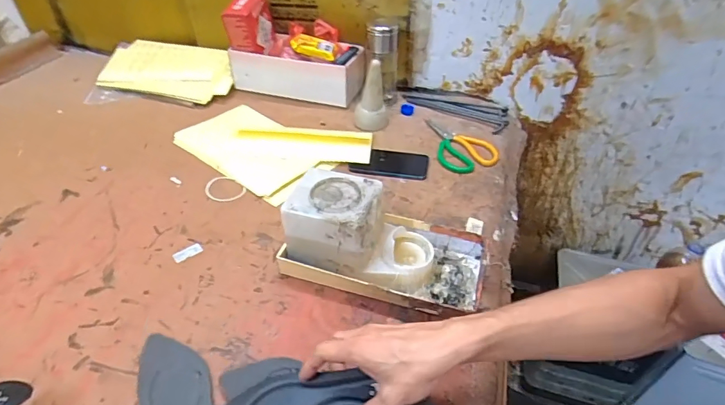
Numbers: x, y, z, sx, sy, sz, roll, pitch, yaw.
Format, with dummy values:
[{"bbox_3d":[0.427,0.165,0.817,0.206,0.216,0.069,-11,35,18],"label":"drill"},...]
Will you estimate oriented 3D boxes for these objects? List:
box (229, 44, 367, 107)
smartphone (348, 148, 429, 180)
[{"bbox_3d":[-0.142,-0.301,1.000,0.298,0.100,0.112,9,43,12],"label":"box"},{"bbox_3d":[0.051,-0.077,0.827,0.142,0.007,0.082,5,42,7],"label":"smartphone"}]

